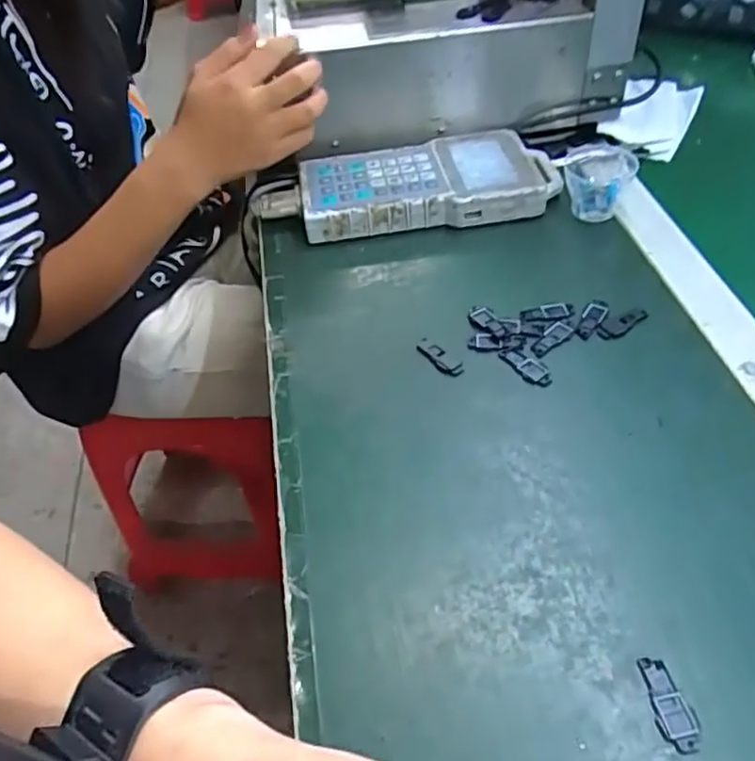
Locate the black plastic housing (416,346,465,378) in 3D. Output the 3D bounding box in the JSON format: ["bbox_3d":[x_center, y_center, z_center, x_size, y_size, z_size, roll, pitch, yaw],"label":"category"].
[{"bbox_3d":[0.043,-0.016,0.462,0.014,0.004,0.038,-29,51,-20],"label":"black plastic housing"}]

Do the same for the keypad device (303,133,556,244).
[{"bbox_3d":[0.045,-0.178,0.594,0.224,0.035,0.108,-7,47,-1],"label":"keypad device"}]

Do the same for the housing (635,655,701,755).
[{"bbox_3d":[0.134,0.146,0.301,0.017,0.004,0.040,-6,47,0],"label":"housing"}]

